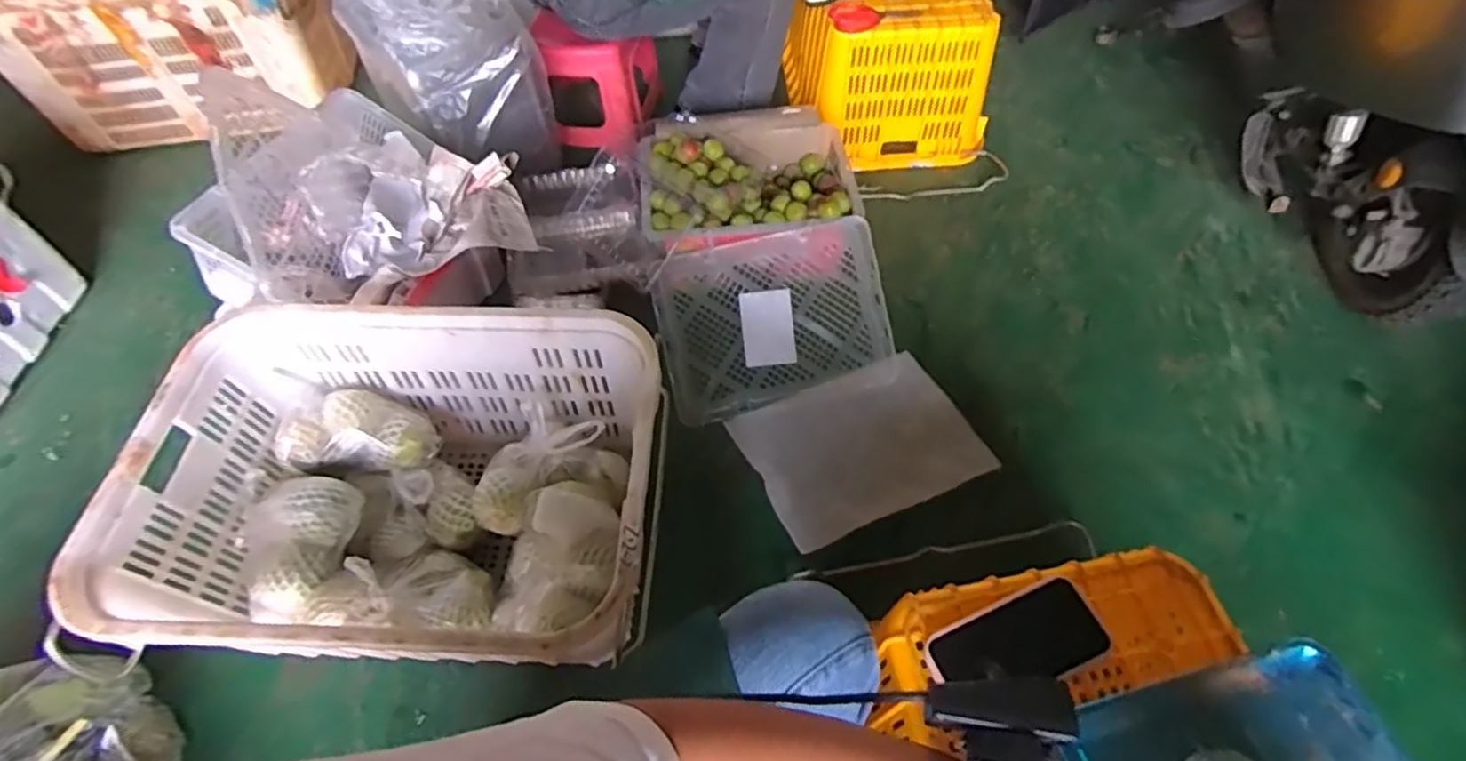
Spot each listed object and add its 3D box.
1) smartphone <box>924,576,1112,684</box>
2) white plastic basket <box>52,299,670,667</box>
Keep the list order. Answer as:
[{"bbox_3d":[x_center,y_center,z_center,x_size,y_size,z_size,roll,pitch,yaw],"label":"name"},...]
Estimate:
[{"bbox_3d":[0.263,0.244,0.624,0.162,0.014,0.076,-20,57,-12],"label":"smartphone"},{"bbox_3d":[-0.391,0.155,0.880,0.592,0.275,0.419,1,55,2],"label":"white plastic basket"}]

